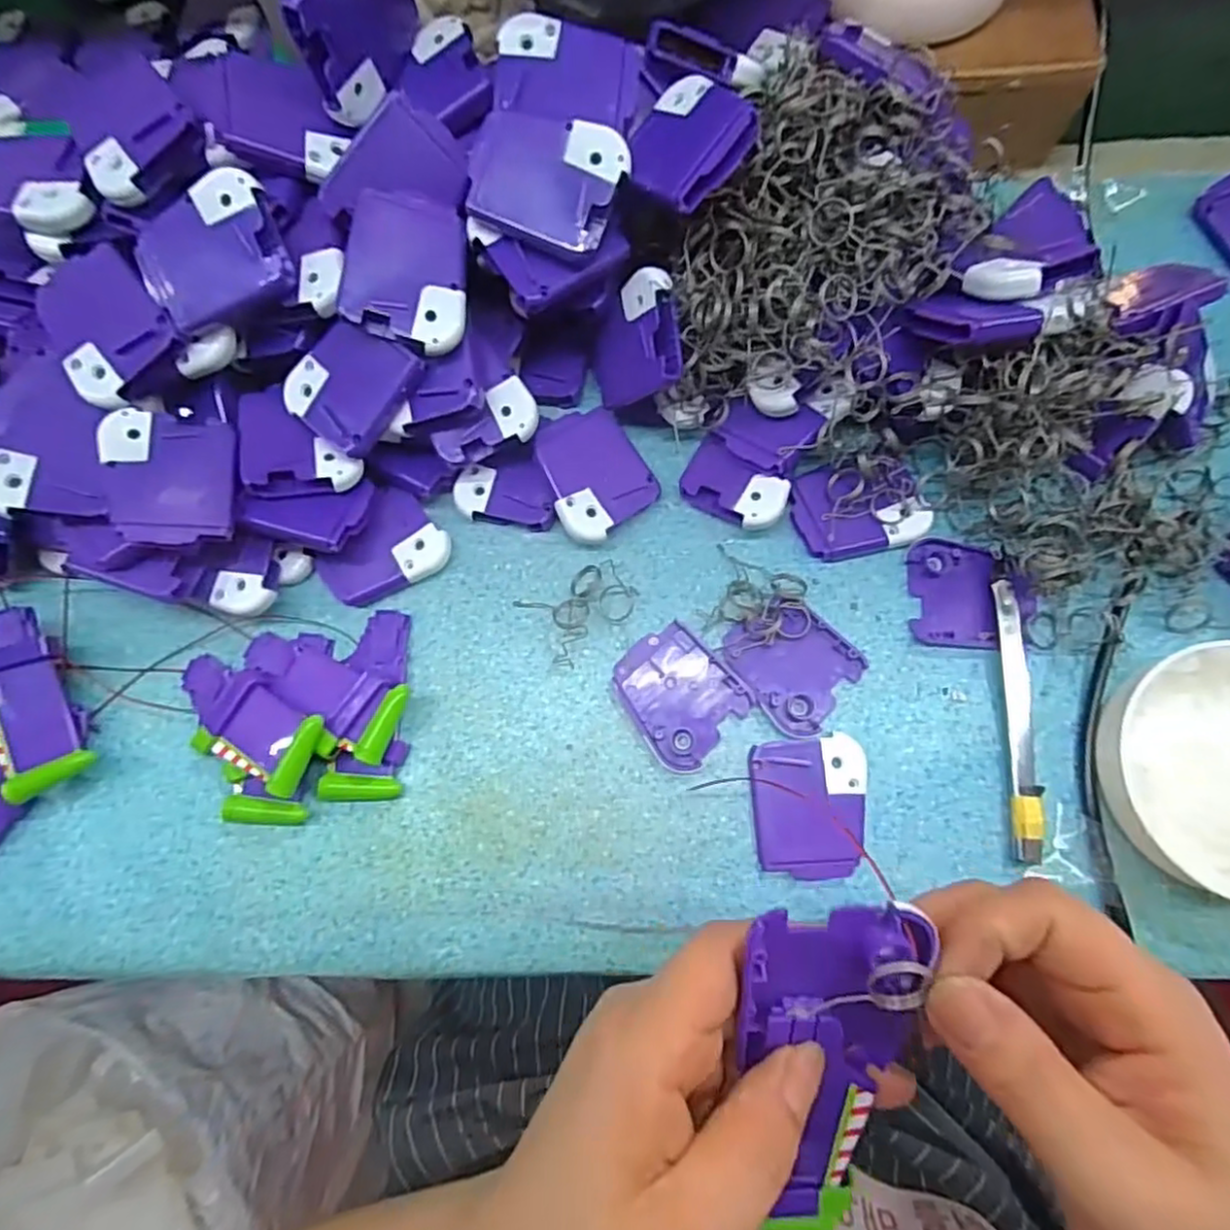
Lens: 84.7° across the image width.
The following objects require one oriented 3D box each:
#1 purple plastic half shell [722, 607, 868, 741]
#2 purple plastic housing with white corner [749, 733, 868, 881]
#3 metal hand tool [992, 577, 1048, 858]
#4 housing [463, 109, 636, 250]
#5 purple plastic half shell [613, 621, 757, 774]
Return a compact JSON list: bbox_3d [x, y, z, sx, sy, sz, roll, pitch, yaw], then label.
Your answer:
[{"bbox_3d":[0.084,0.023,0.325,0.060,0.006,0.051,41,81,9],"label":"purple plastic half shell"},{"bbox_3d":[0.091,0.088,0.310,0.052,0.006,0.061,-4,77,0],"label":"purple plastic housing with white corner"},{"bbox_3d":[0.186,0.046,0.311,0.014,0.011,0.126,2,77,1],"label":"metal hand tool"},{"bbox_3d":[-0.030,-0.184,0.284,0.061,0.007,0.048,18,98,-1],"label":"housing"},{"bbox_3d":[0.029,0.039,0.325,0.060,0.004,0.052,44,82,9],"label":"purple plastic half shell"}]

